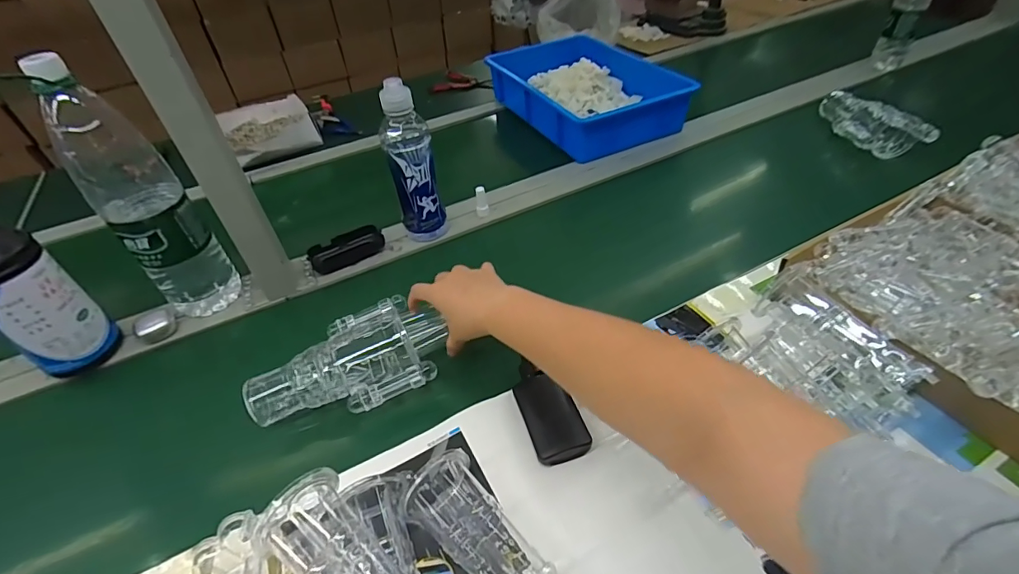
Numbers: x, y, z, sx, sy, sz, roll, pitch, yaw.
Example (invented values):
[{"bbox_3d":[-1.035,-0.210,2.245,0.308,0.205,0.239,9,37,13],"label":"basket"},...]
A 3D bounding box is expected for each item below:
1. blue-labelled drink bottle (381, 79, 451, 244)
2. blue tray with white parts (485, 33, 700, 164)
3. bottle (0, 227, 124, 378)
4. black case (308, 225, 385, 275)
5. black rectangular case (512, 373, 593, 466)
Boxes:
[{"bbox_3d":[-0.137,-0.173,0.679,0.071,0.233,0.061,-15,44,-11],"label":"blue-labelled drink bottle"},{"bbox_3d":[0.162,-0.417,0.997,0.281,0.088,0.381,-21,45,-16],"label":"blue tray with white parts"},{"bbox_3d":[-0.547,0.008,0.534,0.066,0.215,0.085,25,51,28],"label":"bottle"},{"bbox_3d":[-0.250,-0.059,0.724,0.109,0.028,0.050,-21,45,-17],"label":"black case"},{"bbox_3d":[0.042,0.130,0.478,0.054,0.012,0.093,-14,44,-10],"label":"black rectangular case"}]

